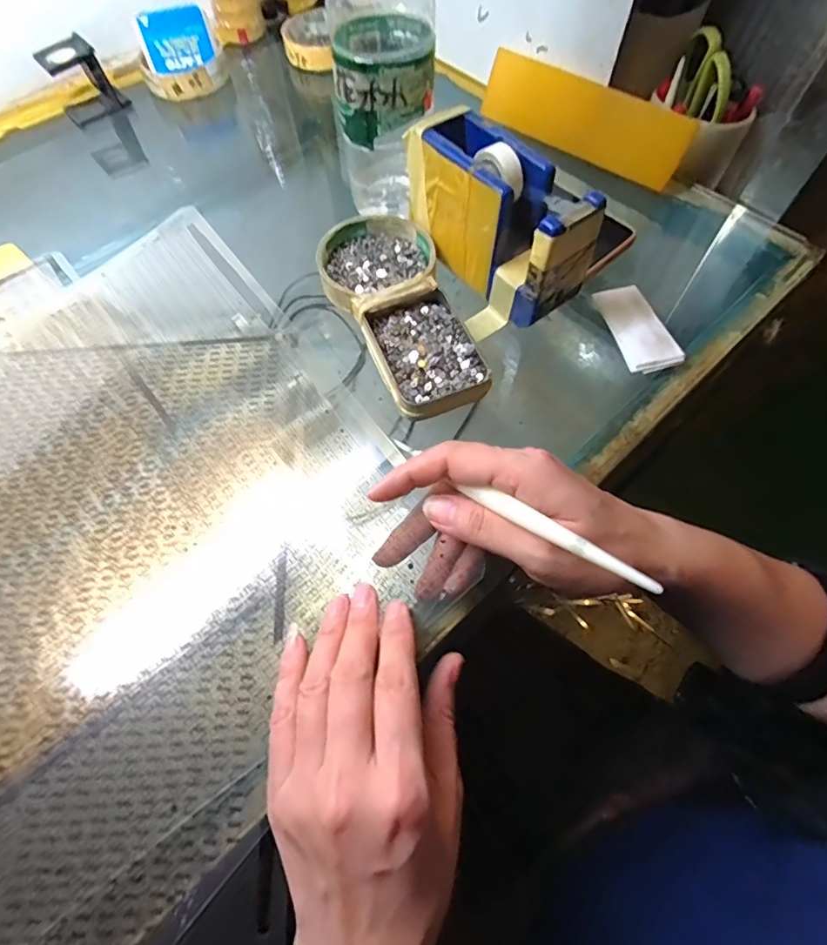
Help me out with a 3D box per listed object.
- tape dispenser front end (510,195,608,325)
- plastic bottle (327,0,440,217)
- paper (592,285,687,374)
[{"bbox_3d":[0.090,-0.130,0.303,0.048,0.091,0.019,-37,68,-16],"label":"tape dispenser front end"},{"bbox_3d":[-0.019,-0.269,0.293,0.065,0.213,0.072,0,63,1],"label":"plastic bottle"},{"bbox_3d":[0.152,-0.098,0.332,0.035,0.013,0.069,-14,64,-6],"label":"paper"}]

